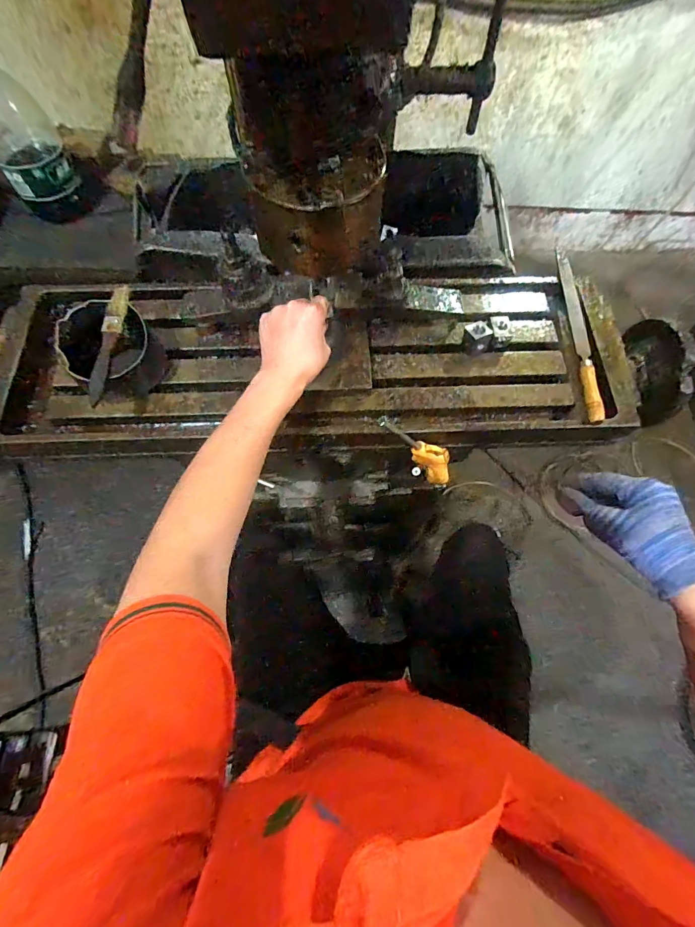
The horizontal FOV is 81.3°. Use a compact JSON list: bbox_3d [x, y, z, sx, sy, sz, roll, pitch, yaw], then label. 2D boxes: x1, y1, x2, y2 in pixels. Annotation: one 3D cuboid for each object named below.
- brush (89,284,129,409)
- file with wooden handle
[{"bbox_3d":[-0.270,-0.137,0.455,0.019,0.008,0.161,2,69,-1],"label":"brush"},{"bbox_3d":[0.301,-0.171,0.526,0.023,0.026,0.263,2,69,-1],"label":"file with wooden handle"}]

